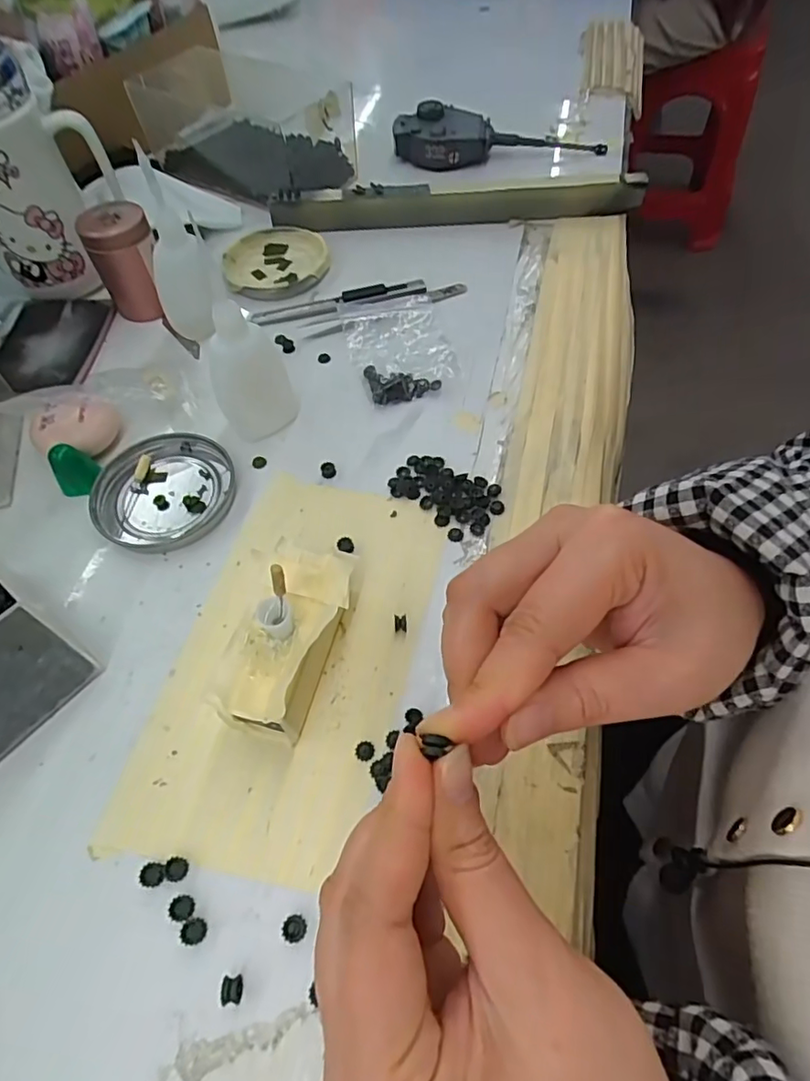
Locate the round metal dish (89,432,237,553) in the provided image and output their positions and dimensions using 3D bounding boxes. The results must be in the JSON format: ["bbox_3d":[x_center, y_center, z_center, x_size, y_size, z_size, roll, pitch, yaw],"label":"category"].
[{"bbox_3d":[-0.139,-0.029,0.330,0.077,0.008,0.076,-1,58,2],"label":"round metal dish"}]

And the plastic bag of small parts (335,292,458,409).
[{"bbox_3d":[-0.006,-0.134,0.388,0.064,0.011,0.100,-11,58,-4],"label":"plastic bag of small parts"}]

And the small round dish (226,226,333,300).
[{"bbox_3d":[-0.100,-0.217,0.447,0.080,0.010,0.081,-1,58,2],"label":"small round dish"}]

